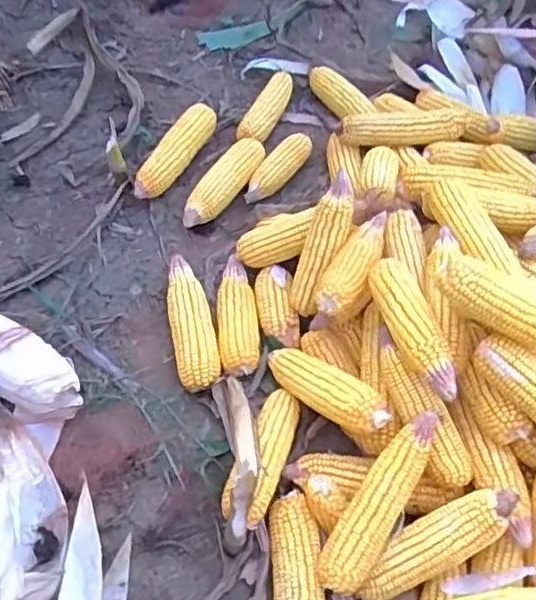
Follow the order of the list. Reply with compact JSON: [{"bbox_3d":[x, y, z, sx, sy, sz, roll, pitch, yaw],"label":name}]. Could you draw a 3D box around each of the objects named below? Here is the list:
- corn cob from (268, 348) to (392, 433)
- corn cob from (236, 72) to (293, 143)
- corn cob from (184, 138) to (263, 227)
[{"bbox_3d":[0.060,0.099,0.708,0.046,0.039,0.187,-37,37,-24],"label":"corn cob"},{"bbox_3d":[-0.003,-0.326,1.058,0.054,0.040,0.197,21,59,11],"label":"corn cob"},{"bbox_3d":[-0.070,-0.183,0.957,0.061,0.042,0.196,28,61,15],"label":"corn cob"}]

